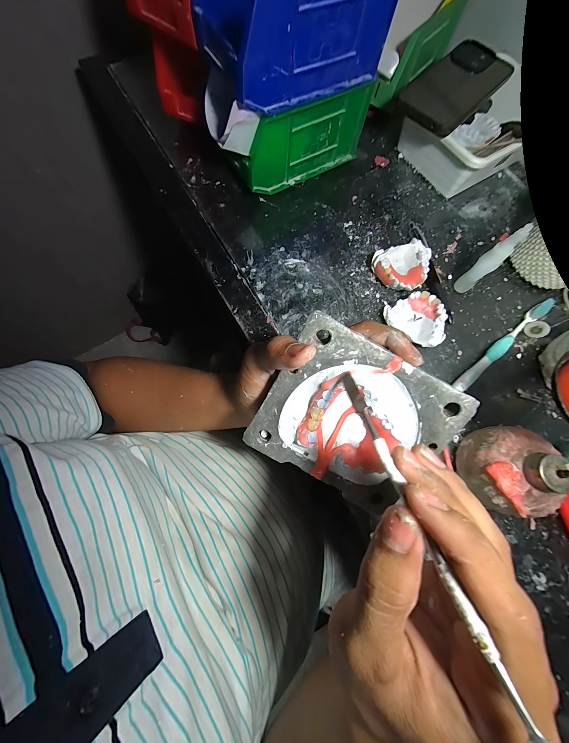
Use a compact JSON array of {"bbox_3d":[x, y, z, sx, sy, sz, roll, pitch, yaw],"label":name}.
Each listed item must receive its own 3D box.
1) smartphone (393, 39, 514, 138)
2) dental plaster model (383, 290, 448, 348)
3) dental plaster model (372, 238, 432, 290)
[{"bbox_3d":[0.218,-0.361,0.331,0.083,0.013,0.179,42,77,9],"label":"smartphone"},{"bbox_3d":[0.150,-0.055,0.294,0.053,0.027,0.062,-22,76,-8],"label":"dental plaster model"},{"bbox_3d":[0.142,-0.120,0.313,0.063,0.025,0.056,-15,75,-6],"label":"dental plaster model"}]

